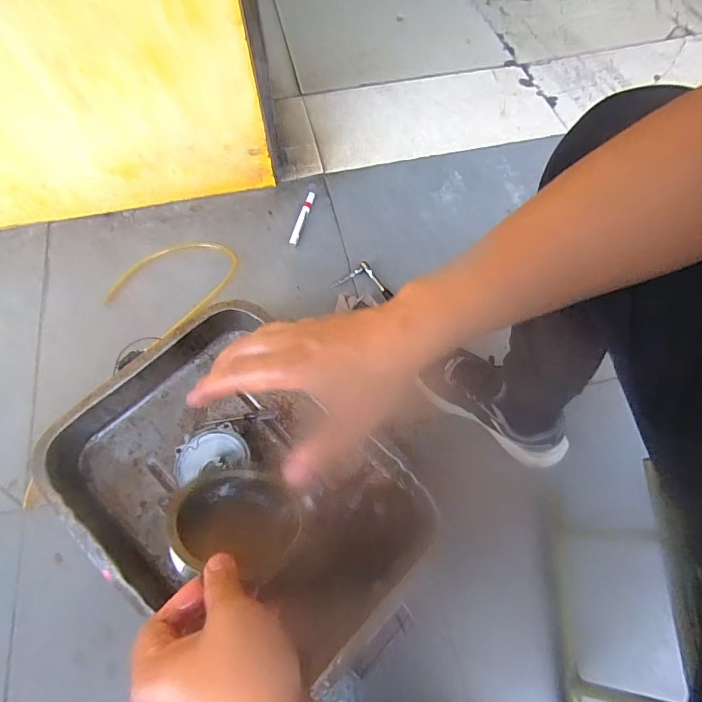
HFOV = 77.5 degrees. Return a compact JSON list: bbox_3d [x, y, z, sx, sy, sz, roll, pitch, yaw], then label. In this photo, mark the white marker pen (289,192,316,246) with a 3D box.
[{"bbox_3d":[-0.105,-0.286,0.933,0.016,0.016,0.142,13,64,8],"label":"white marker pen"}]

